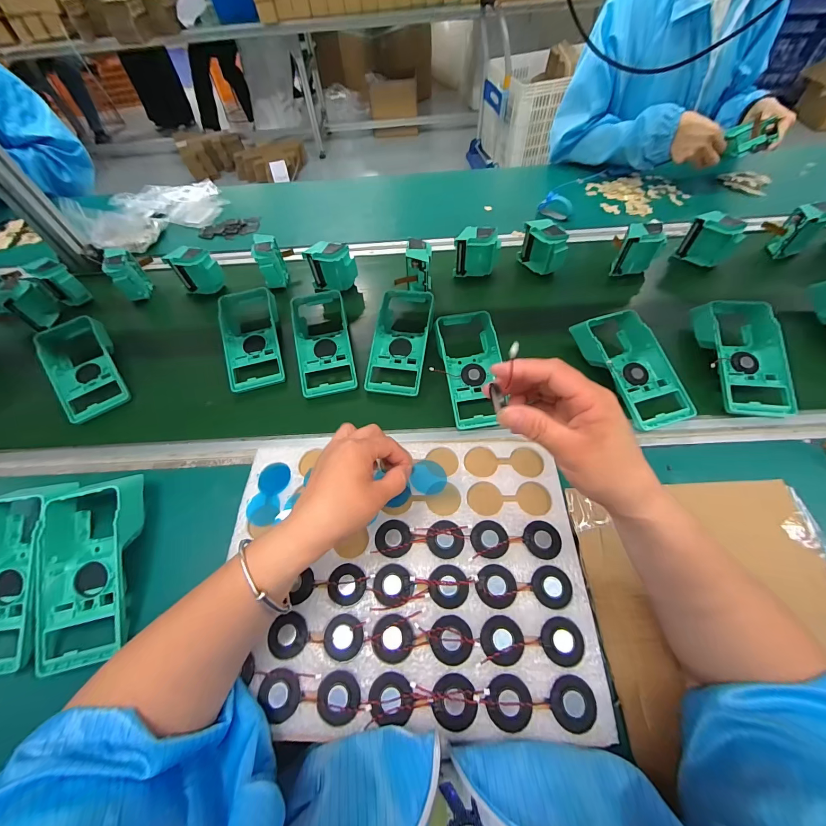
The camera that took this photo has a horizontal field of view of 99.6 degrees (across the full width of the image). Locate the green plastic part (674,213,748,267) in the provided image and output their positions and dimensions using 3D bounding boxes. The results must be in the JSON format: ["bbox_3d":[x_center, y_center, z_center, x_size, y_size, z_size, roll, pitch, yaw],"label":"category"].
[{"bbox_3d":[0.517,-0.294,0.612,0.081,0.085,0.045,34,65,23],"label":"green plastic part"}]

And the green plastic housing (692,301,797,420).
[{"bbox_3d":[0.463,-0.081,0.492,0.096,0.055,0.185,3,57,6],"label":"green plastic housing"}]

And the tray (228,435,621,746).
[{"bbox_3d":[-0.009,0.135,0.324,0.319,0.015,0.248,-2,57,2],"label":"tray"}]

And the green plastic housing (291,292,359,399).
[{"bbox_3d":[-0.139,-0.115,0.547,0.096,0.037,0.192,-13,69,-5],"label":"green plastic housing"}]

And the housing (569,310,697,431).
[{"bbox_3d":[0.302,-0.069,0.479,0.093,0.047,0.179,-16,58,-6],"label":"housing"}]

